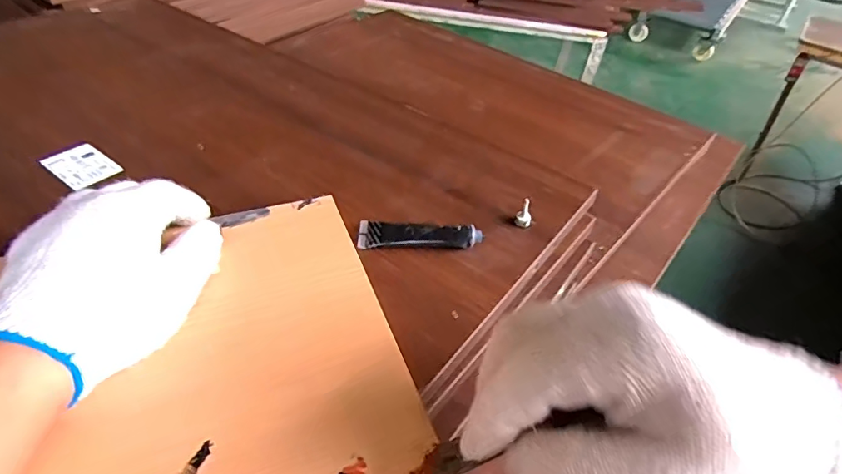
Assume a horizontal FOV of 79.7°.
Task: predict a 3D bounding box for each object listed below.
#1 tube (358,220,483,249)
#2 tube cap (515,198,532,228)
[{"bbox_3d":[0.000,-0.004,0.382,0.091,0.014,0.027,3,43,-4],"label":"tube"},{"bbox_3d":[0.085,-0.020,0.408,0.013,0.023,0.010,16,43,10],"label":"tube cap"}]

